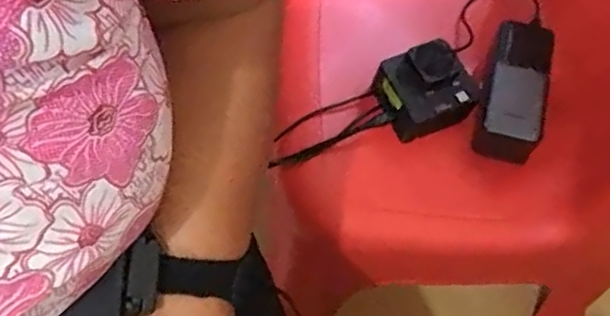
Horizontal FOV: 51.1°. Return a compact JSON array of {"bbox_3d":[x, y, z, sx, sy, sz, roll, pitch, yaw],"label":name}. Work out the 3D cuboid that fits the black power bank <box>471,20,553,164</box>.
[{"bbox_3d":[0.201,-0.071,0.622,0.061,0.052,0.147,15,67,7],"label":"black power bank"}]

